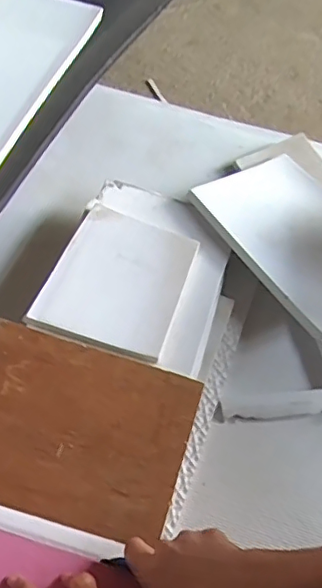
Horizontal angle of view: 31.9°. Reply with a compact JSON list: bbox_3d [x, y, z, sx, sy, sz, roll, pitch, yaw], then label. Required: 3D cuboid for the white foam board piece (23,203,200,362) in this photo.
[{"bbox_3d":[-0.046,-0.018,0.611,0.138,0.014,0.163,18,59,6],"label":"white foam board piece"}]

